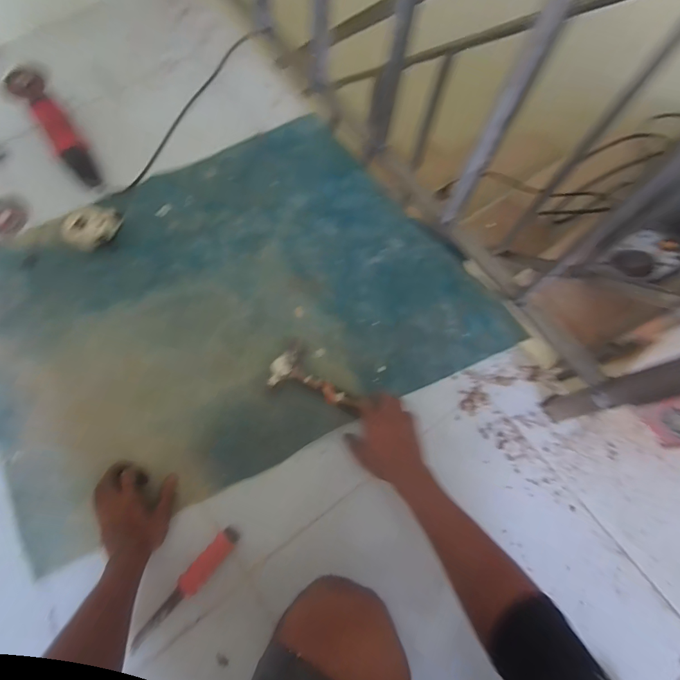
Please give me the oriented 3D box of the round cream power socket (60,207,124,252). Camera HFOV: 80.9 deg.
[{"bbox_3d":[-0.475,-0.216,0.764,0.071,0.039,0.094,26,75,6],"label":"round cream power socket"}]

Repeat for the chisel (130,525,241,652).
[{"bbox_3d":[-0.227,0.367,0.597,0.034,0.021,0.194,40,77,10],"label":"chisel"}]

